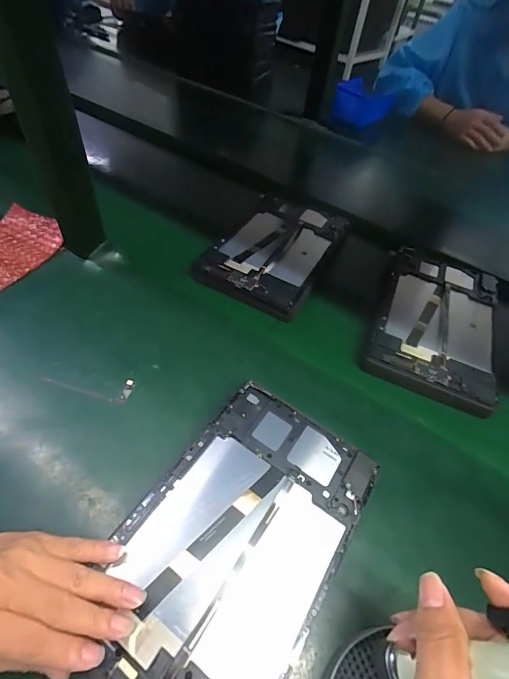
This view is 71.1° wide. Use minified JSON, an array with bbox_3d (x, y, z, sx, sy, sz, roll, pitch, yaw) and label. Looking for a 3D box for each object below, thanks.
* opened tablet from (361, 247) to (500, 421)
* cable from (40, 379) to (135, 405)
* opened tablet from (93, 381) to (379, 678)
[{"bbox_3d":[0.242,-0.030,0.476,0.146,0.024,0.259,23,52,11],"label":"opened tablet"},{"bbox_3d":[-0.173,0.046,0.372,0.090,0.005,0.029,11,52,4],"label":"cable"},{"bbox_3d":[-0.012,0.150,0.276,0.147,0.013,0.234,31,56,18],"label":"opened tablet"}]

